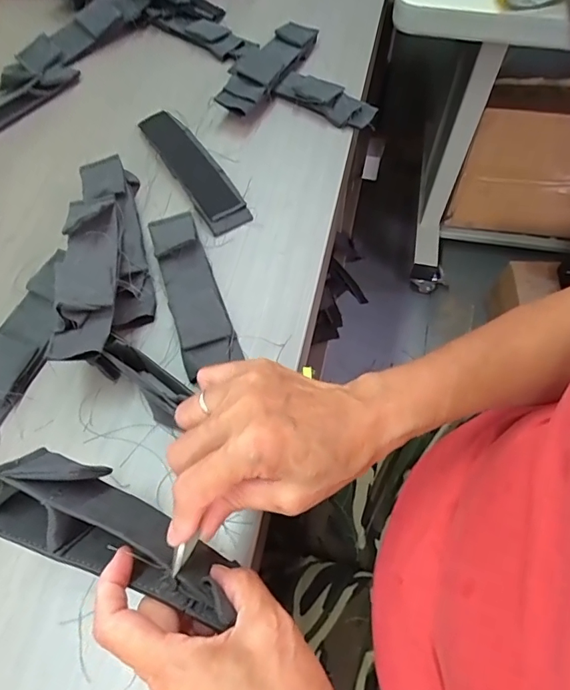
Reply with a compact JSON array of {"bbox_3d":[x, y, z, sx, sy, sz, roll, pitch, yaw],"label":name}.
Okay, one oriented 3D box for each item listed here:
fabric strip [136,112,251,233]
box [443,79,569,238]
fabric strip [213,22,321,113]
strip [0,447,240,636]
[{"bbox_3d":[-0.106,-0.200,0.511,0.048,0.016,0.194,-30,65,-14],"label":"fabric strip"},{"bbox_3d":[0.605,-0.448,1.094,0.363,0.317,0.177,8,62,6],"label":"box"},{"bbox_3d":[-0.027,-0.353,0.573,0.064,0.018,0.179,27,66,12],"label":"fabric strip"},{"bbox_3d":[-0.100,0.111,0.267,0.156,0.052,0.053,22,65,11],"label":"strip"}]

